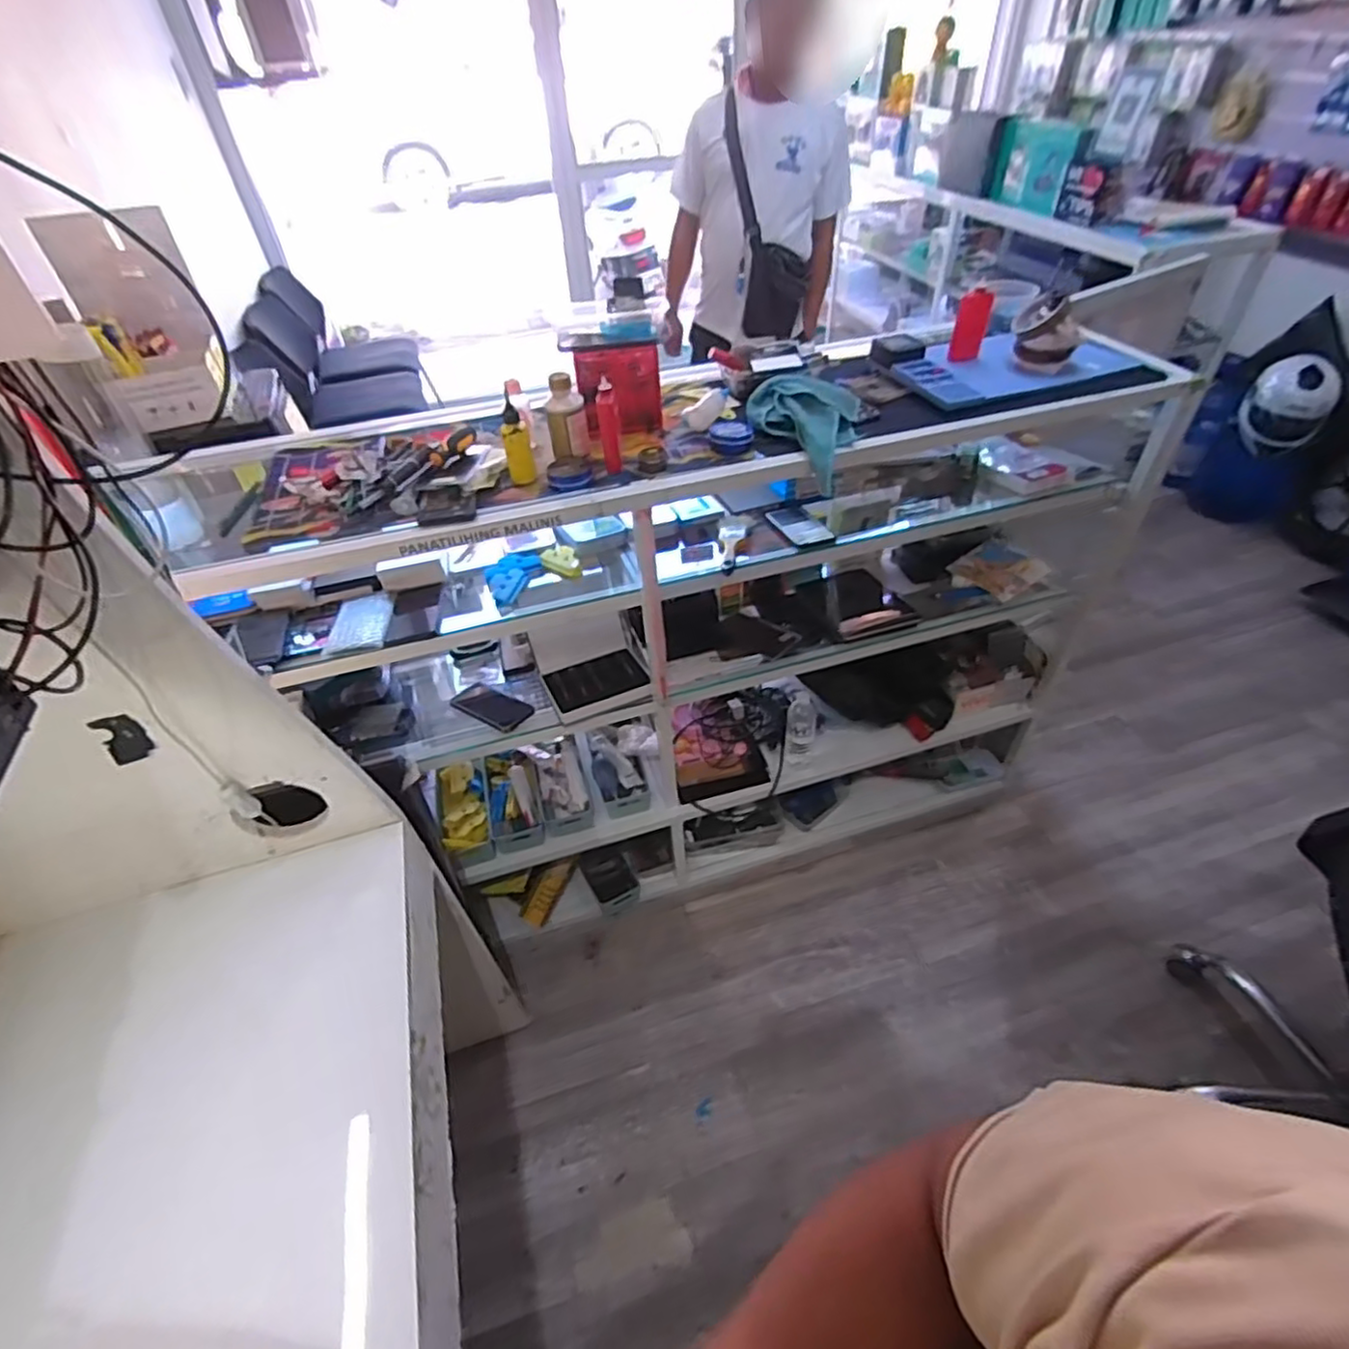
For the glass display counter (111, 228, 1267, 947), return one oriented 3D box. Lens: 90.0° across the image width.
[{"bbox_3d":[0.068,-0.040,1.354,1.567,1.139,0.423,-12,45,-9],"label":"glass display counter"}]

